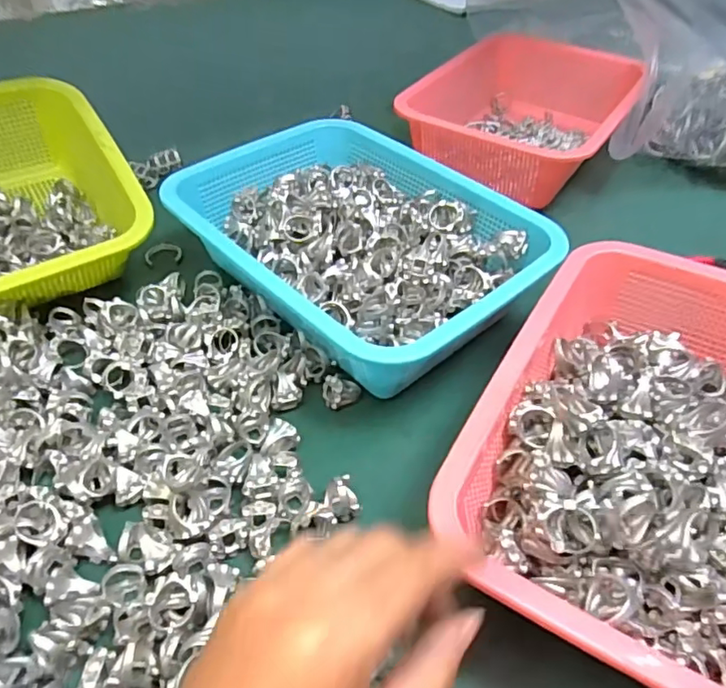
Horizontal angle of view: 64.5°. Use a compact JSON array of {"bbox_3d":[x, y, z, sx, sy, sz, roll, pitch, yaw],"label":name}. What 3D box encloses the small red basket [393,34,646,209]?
[{"bbox_3d":[0.180,-0.242,0.610,0.178,0.080,0.255,27,52,22],"label":"small red basket"}]

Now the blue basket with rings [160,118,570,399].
[{"bbox_3d":[-0.005,-0.079,0.437,0.204,0.059,0.268,-32,55,-28],"label":"blue basket with rings"}]

